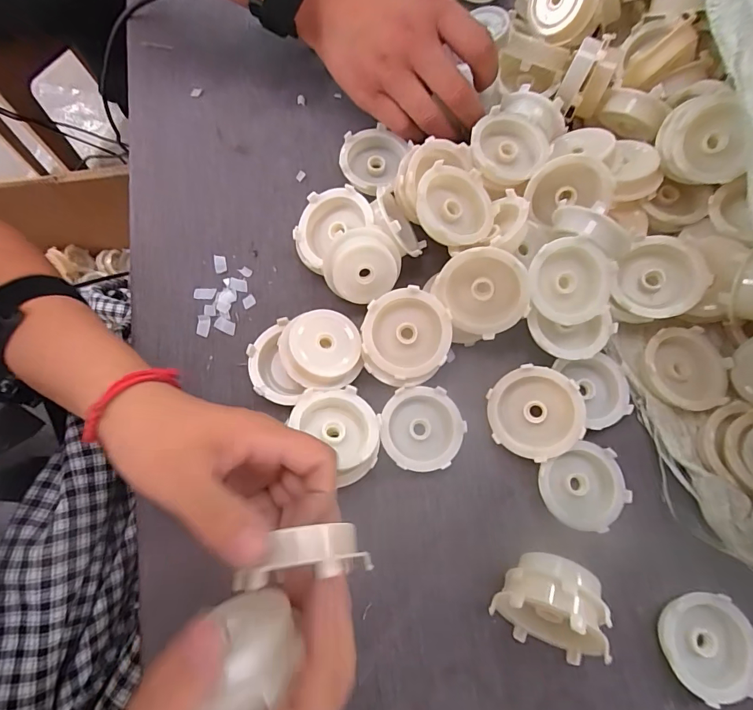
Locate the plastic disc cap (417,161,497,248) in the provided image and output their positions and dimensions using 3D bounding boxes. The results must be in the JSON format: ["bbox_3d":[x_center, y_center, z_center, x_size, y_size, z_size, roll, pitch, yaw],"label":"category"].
[{"bbox_3d":[0.054,-0.101,0.281,0.054,0.019,0.054,3,79,-14],"label":"plastic disc cap"}]

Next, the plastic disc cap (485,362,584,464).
[{"bbox_3d":[0.103,0.037,0.270,0.057,0.013,0.056,1,93,26],"label":"plastic disc cap"}]

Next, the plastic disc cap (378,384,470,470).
[{"bbox_3d":[0.029,0.049,0.274,0.054,0.021,0.052,0,74,-1],"label":"plastic disc cap"}]

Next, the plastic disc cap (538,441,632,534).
[{"bbox_3d":[0.132,0.087,0.268,0.053,0.020,0.049,0,74,-1],"label":"plastic disc cap"}]

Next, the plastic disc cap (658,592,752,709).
[{"bbox_3d":[0.196,0.172,0.247,0.052,0.016,0.055,0,74,-1],"label":"plastic disc cap"}]

